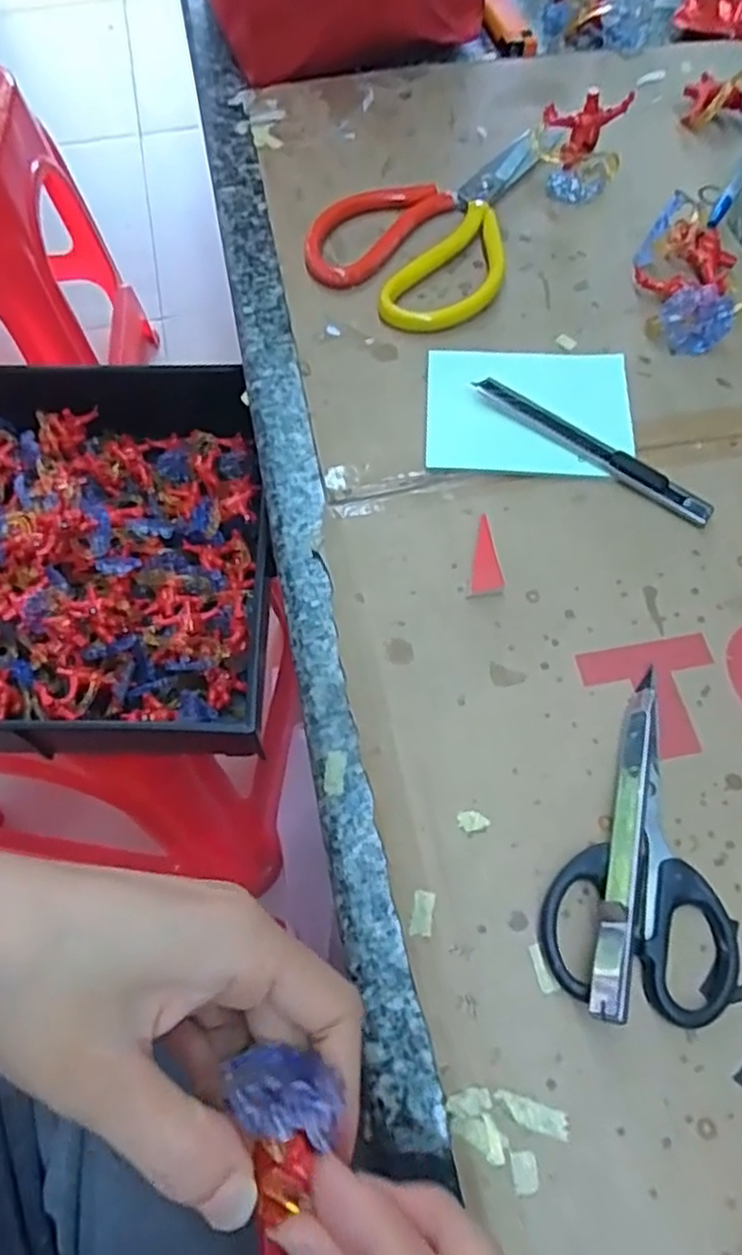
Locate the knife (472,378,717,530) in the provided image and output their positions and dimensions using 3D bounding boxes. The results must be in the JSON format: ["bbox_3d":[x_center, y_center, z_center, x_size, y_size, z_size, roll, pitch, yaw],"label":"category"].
[{"bbox_3d":[0.104,-0.085,0.346,0.123,0.015,0.013,33,69,15],"label":"knife"}]

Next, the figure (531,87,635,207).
[{"bbox_3d":[0.121,-0.279,0.421,0.049,0.046,0.027,4,64,3],"label":"figure"}]

